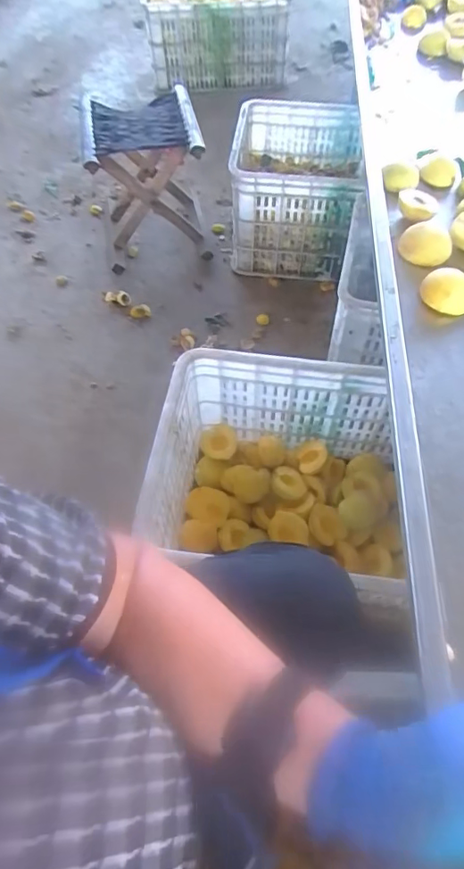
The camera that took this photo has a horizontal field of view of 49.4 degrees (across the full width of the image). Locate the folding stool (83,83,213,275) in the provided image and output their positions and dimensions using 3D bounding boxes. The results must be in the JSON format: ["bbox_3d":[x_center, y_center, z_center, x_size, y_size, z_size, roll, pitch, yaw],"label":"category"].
[{"bbox_3d":[-0.220,-0.657,1.315,0.274,0.313,0.307,-11,57,-6],"label":"folding stool"}]

